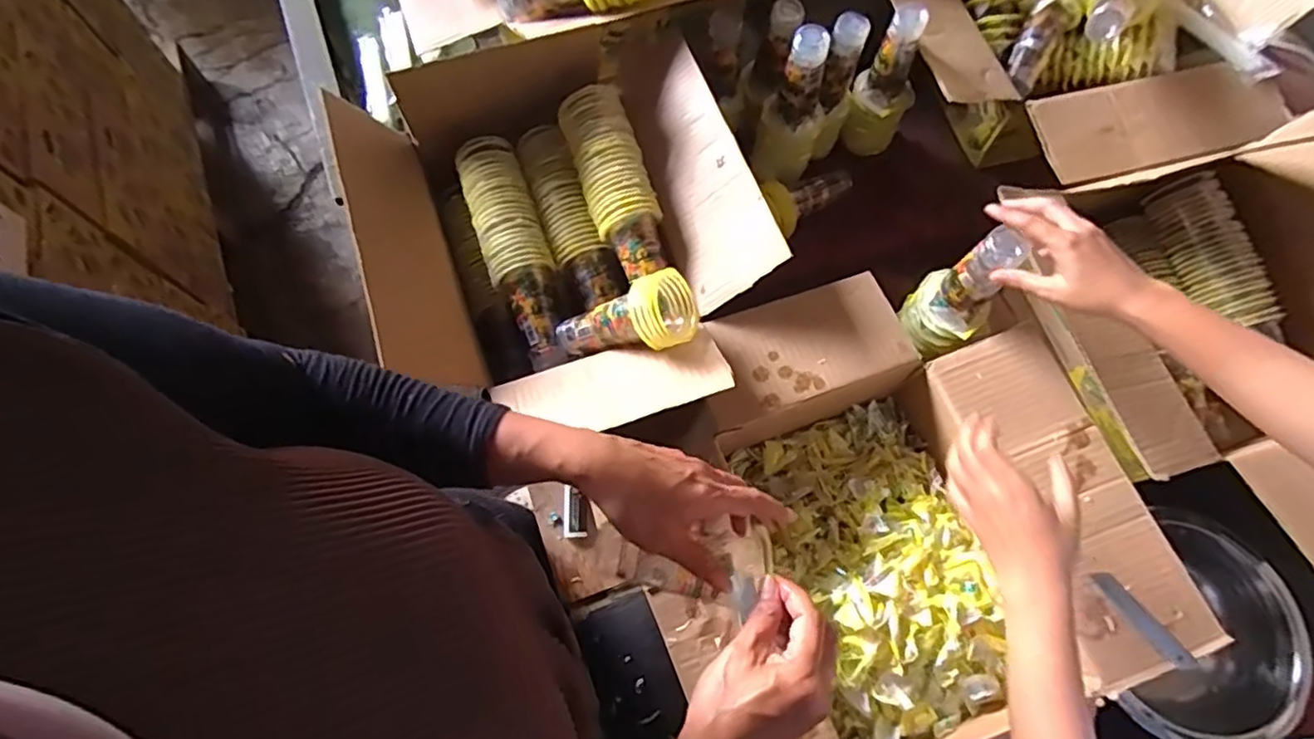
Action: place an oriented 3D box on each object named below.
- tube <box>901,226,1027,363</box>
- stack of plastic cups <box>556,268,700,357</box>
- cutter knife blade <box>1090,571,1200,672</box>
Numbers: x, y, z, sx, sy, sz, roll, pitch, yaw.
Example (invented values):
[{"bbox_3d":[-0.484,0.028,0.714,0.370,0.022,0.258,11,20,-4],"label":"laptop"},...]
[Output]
[{"bbox_3d":[0.320,-0.080,0.674,0.067,0.167,0.082,-31,74,-12],"label":"tube"},{"bbox_3d":[-0.040,-0.047,0.657,0.157,0.068,0.062,-18,46,19],"label":"stack of plastic cups"},{"bbox_3d":[0.445,0.228,0.581,0.021,0.008,0.098,-31,67,-11],"label":"cutter knife blade"}]

